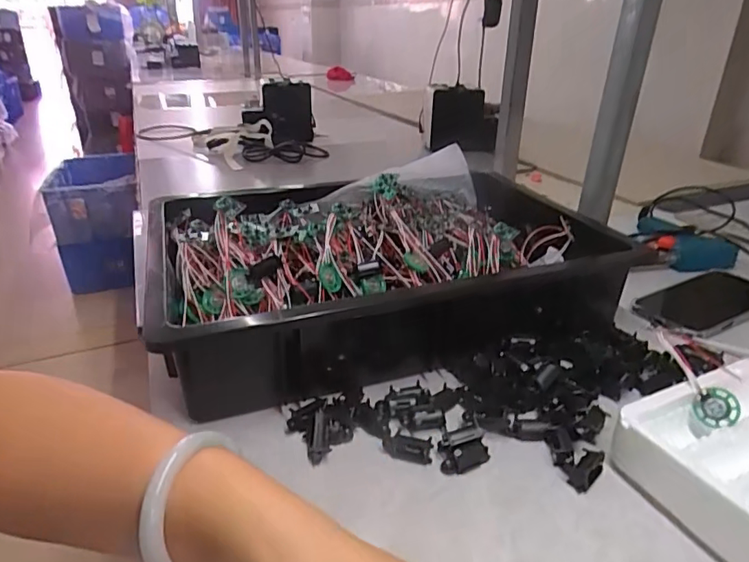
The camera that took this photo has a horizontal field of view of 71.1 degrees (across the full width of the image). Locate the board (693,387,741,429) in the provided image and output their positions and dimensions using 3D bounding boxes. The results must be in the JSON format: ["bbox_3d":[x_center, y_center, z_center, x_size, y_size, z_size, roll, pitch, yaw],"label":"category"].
[{"bbox_3d":[0.241,0.090,0.369,0.027,0.027,0.006,2,-3,32],"label":"board"}]

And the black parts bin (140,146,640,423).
[{"bbox_3d":[0.012,-0.026,0.551,0.446,0.091,0.300,-9,27,-18],"label":"black parts bin"}]

